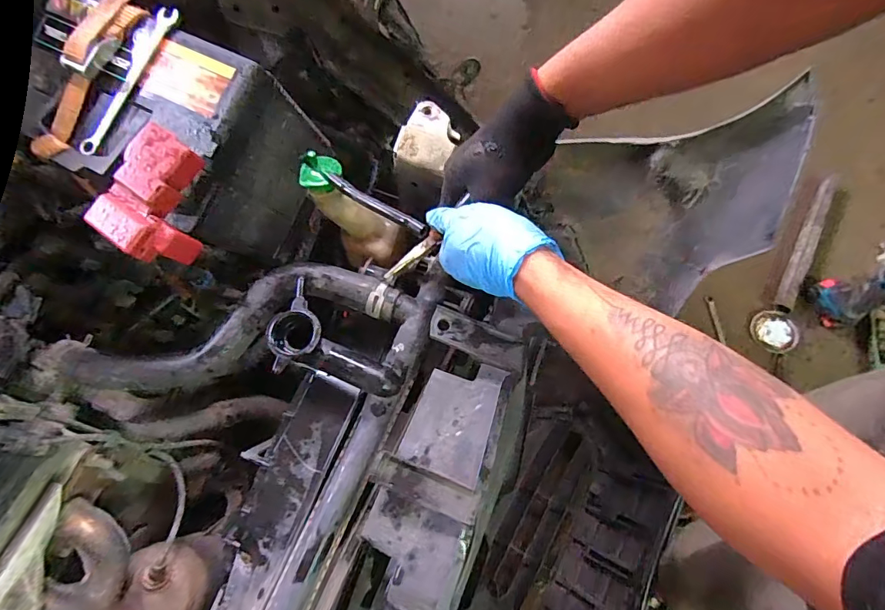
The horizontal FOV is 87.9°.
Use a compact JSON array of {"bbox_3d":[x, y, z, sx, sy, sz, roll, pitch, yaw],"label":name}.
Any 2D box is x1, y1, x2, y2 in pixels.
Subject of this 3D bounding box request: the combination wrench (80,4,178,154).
[{"bbox_3d":[-0.292,-0.209,0.428,0.018,0.008,0.155,29,88,12],"label":"combination wrench"}]

